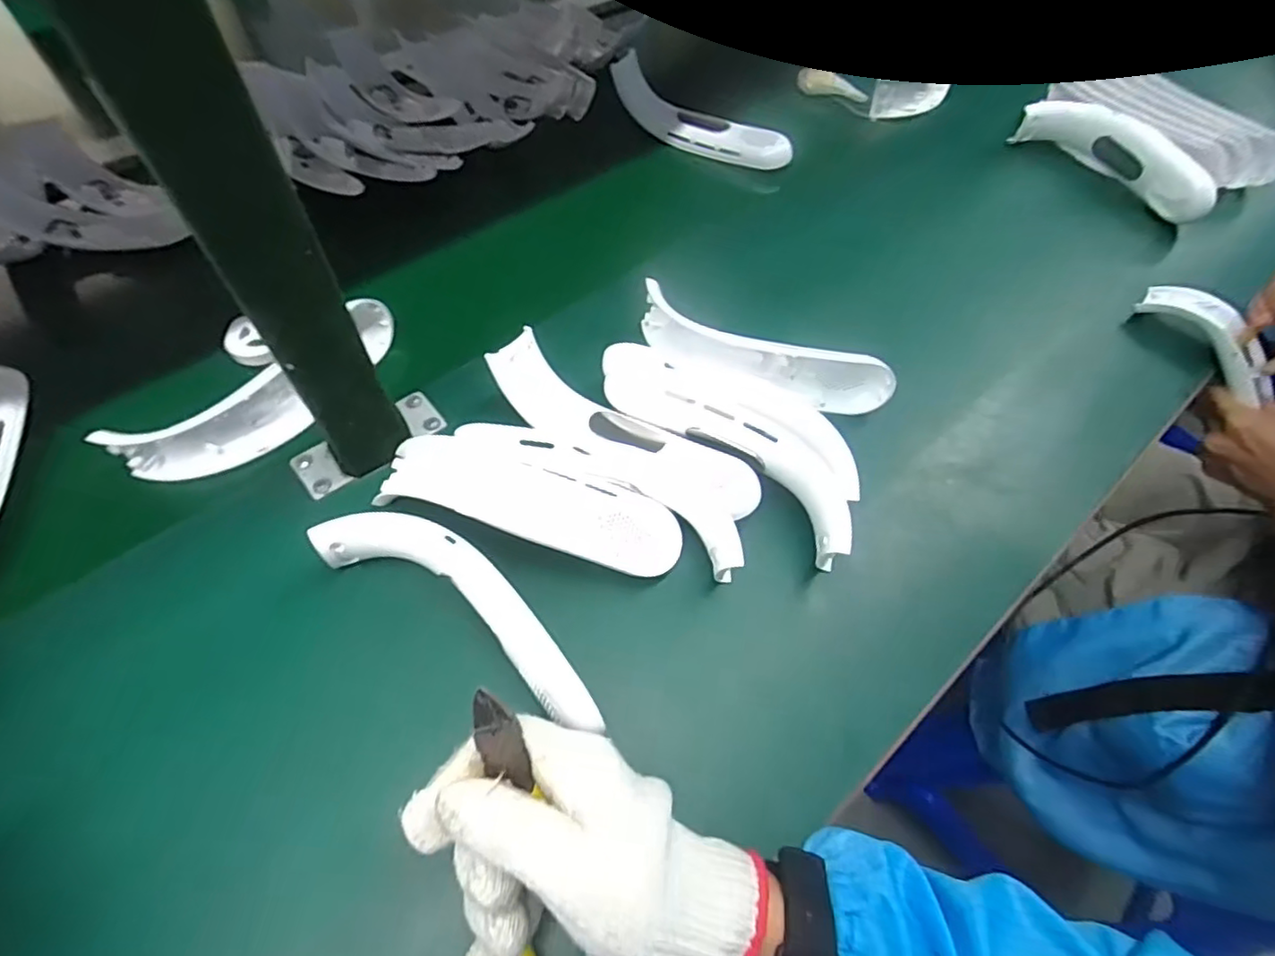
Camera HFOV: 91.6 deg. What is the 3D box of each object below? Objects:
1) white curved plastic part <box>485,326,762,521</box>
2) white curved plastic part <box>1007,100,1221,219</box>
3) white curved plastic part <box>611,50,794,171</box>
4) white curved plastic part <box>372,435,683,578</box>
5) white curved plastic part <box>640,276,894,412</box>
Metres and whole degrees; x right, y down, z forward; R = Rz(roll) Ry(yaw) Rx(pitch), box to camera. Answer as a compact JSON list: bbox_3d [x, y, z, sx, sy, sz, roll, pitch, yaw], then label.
[{"bbox_3d":[-0.012,-0.026,0.421,0.199,0.043,0.059,27,63,10],"label":"white curved plastic part"},{"bbox_3d":[0.491,-0.328,0.642,0.193,0.069,0.035,39,67,20],"label":"white curved plastic part"},{"bbox_3d":[0.065,-0.371,0.641,0.195,0.055,0.039,24,62,13],"label":"white curved plastic part"},{"bbox_3d":[-0.068,0.017,0.400,0.196,0.037,0.049,15,61,3],"label":"white curved plastic part"},{"bbox_3d":[0.091,-0.091,0.472,0.200,0.042,0.040,23,62,8],"label":"white curved plastic part"}]

